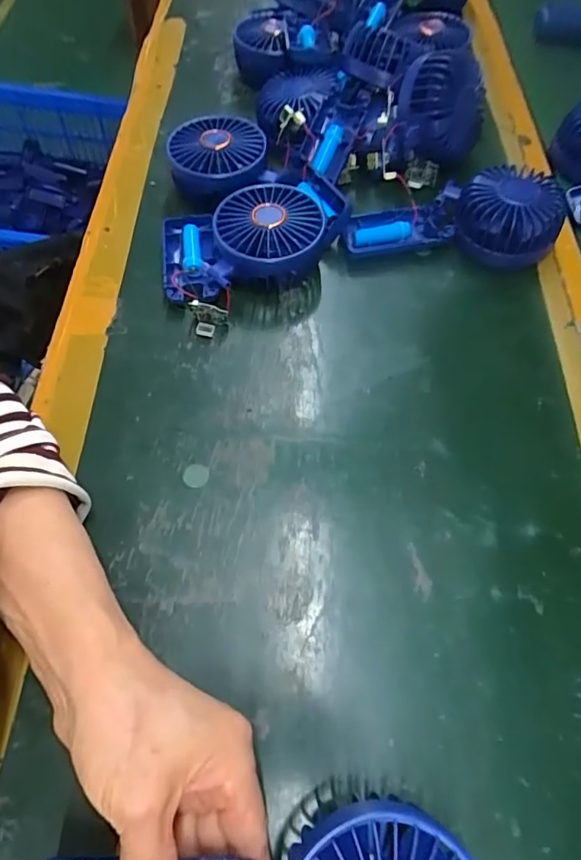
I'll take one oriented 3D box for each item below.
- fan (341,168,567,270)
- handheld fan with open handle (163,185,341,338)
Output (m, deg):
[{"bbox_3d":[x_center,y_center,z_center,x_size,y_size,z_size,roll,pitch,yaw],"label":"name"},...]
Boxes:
[{"bbox_3d":[0.135,-0.179,0.409,0.174,0.044,0.078,6,62,3],"label":"fan"},{"bbox_3d":[-0.039,-0.157,0.396,0.154,0.044,0.121,-35,67,-18],"label":"handheld fan with open handle"}]

